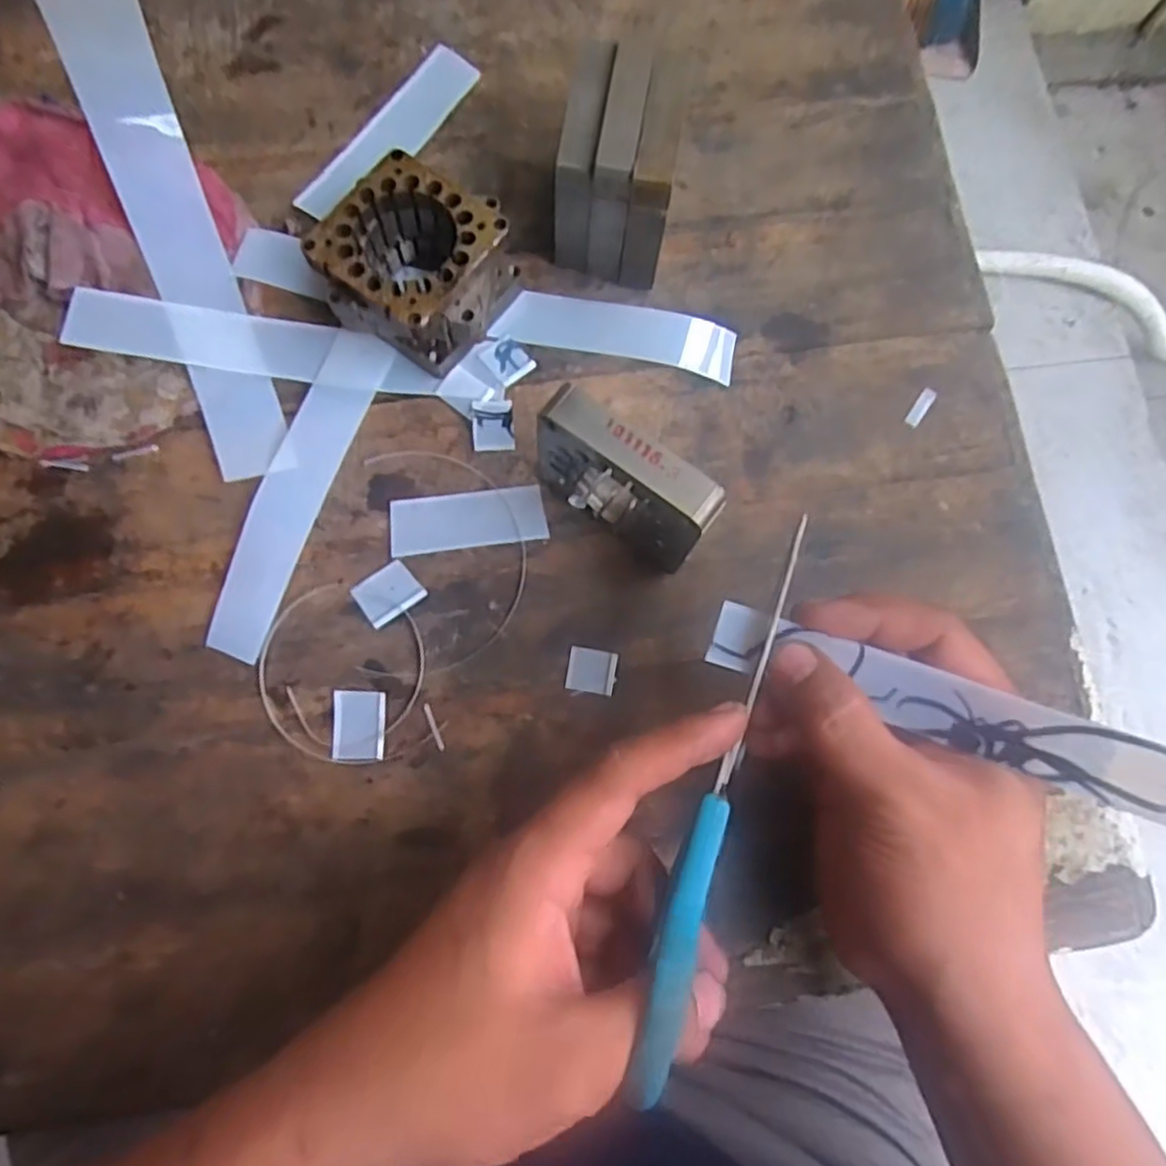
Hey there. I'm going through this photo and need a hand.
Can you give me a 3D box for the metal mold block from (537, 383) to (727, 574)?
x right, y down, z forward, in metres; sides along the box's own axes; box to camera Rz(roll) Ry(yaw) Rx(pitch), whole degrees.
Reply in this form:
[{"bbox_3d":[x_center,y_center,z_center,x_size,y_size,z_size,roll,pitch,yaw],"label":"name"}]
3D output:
[{"bbox_3d":[0.015,-0.039,0.288,0.075,0.068,0.022,39,81,6],"label":"metal mold block"}]

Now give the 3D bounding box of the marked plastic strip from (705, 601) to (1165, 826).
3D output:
[{"bbox_3d":[0.147,0.050,0.216,0.223,0.023,0.025,20,78,29],"label":"marked plastic strip"}]

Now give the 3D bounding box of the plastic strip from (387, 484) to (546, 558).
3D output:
[{"bbox_3d":[-0.052,-0.029,0.327,0.068,0.004,0.026,-7,79,-2],"label":"plastic strip"}]

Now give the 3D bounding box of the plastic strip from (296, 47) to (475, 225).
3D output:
[{"bbox_3d":[-0.097,-0.226,0.367,0.030,0.004,0.116,34,79,2],"label":"plastic strip"}]

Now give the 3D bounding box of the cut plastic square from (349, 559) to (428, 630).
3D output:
[{"bbox_3d":[-0.086,0.005,0.318,0.026,0.004,0.022,-35,82,-7],"label":"cut plastic square"}]

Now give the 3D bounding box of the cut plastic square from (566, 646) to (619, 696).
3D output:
[{"bbox_3d":[0.004,0.039,0.313,0.021,0.004,0.020,9,79,1],"label":"cut plastic square"}]

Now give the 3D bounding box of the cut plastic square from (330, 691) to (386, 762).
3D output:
[{"bbox_3d":[-0.095,0.060,0.306,0.022,0.004,0.029,0,79,-1],"label":"cut plastic square"}]

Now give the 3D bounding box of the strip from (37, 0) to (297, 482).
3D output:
[{"bbox_3d":[-0.176,-0.141,0.320,0.041,0.055,0.194,-18,97,-4],"label":"strip"}]

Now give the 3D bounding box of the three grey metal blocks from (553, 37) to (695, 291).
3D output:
[{"bbox_3d":[0.017,-0.186,0.326,0.049,0.066,0.065,11,79,1],"label":"three grey metal blocks"}]

